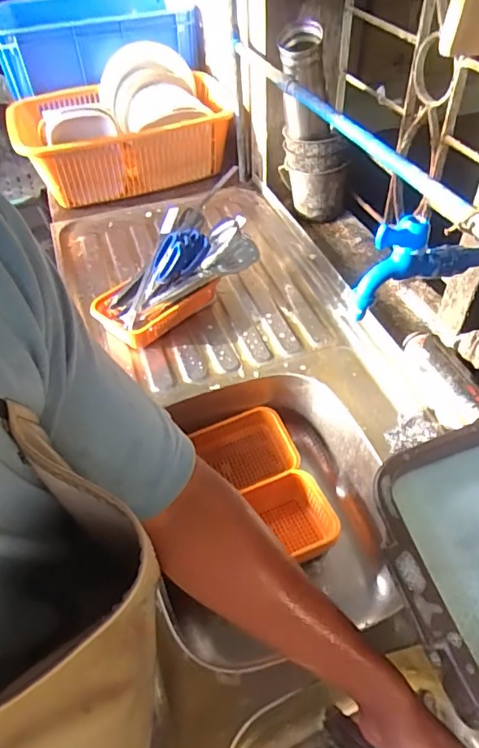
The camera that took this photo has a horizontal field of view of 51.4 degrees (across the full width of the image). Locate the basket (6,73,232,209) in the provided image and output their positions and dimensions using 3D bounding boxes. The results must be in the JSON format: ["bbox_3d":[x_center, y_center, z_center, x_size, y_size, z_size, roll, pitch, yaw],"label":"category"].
[{"bbox_3d":[-0.268,-0.565,1.196,0.472,0.174,0.303,-19,49,-13],"label":"basket"}]

